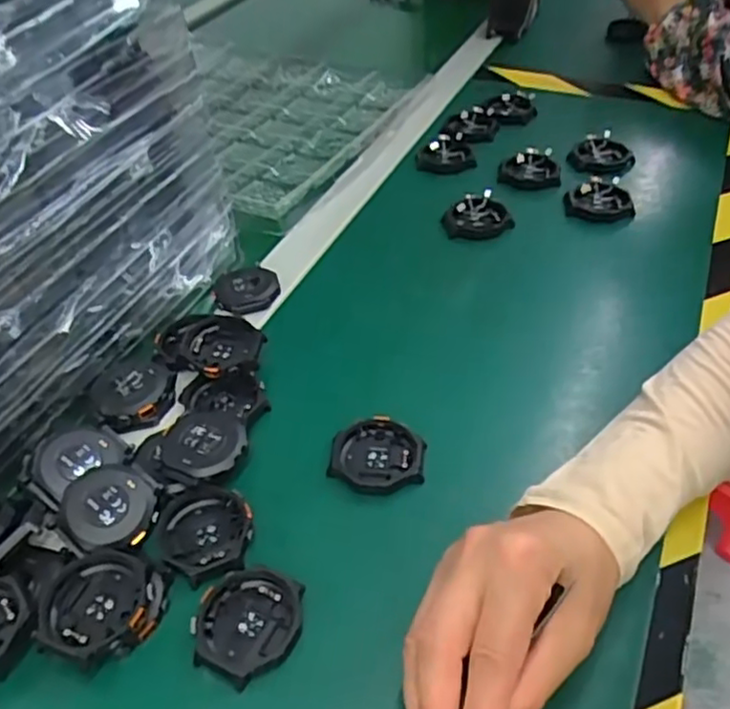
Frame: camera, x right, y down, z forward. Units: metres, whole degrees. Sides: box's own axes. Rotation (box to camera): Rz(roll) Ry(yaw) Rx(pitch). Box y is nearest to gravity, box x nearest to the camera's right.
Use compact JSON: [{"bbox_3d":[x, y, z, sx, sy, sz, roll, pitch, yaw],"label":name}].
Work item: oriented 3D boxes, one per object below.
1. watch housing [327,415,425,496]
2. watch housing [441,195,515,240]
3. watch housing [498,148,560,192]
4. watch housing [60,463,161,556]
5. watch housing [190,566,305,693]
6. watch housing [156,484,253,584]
[{"bbox_3d":[0.007,0.059,0.391,0.053,0.012,0.051,0,44,3],"label":"watch housing"},{"bbox_3d":[0.091,-0.116,0.562,0.051,0.011,0.049,-10,44,-6],"label":"watch housing"},{"bbox_3d":[0.149,-0.168,0.612,0.051,0.017,0.057,0,44,6],"label":"watch housing"},{"bbox_3d":[-0.138,0.082,0.364,0.049,0.009,0.047,1,58,-14],"label":"watch housing"},{"bbox_3d":[-0.055,0.128,0.322,0.049,0.011,0.053,7,45,10],"label":"watch housing"},{"bbox_3d":[-0.086,0.091,0.360,0.048,0.008,0.053,-32,51,-27],"label":"watch housing"}]

